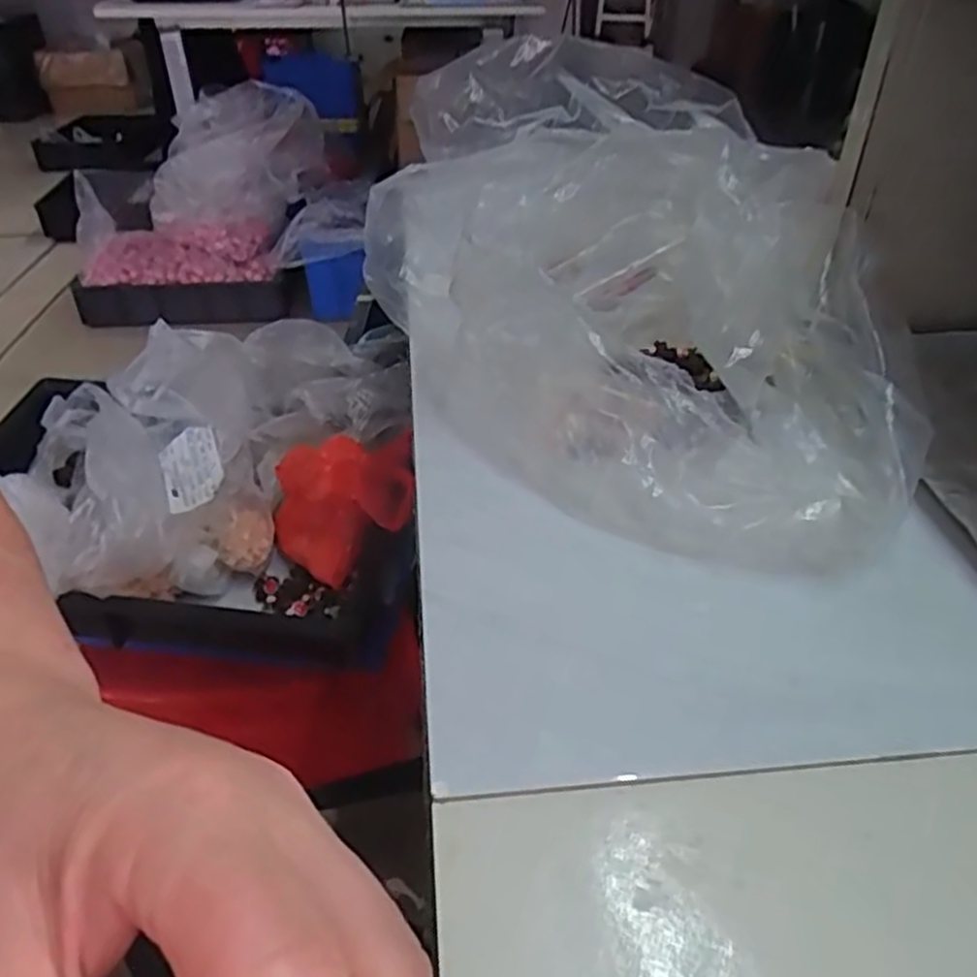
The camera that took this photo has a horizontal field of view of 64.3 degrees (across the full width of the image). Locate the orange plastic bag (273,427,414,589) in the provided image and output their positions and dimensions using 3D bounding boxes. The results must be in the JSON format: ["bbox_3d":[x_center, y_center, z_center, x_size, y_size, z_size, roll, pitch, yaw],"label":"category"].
[{"bbox_3d":[-0.118,0.012,0.615,0.114,0.102,0.079,-5,37,-6],"label":"orange plastic bag"}]

